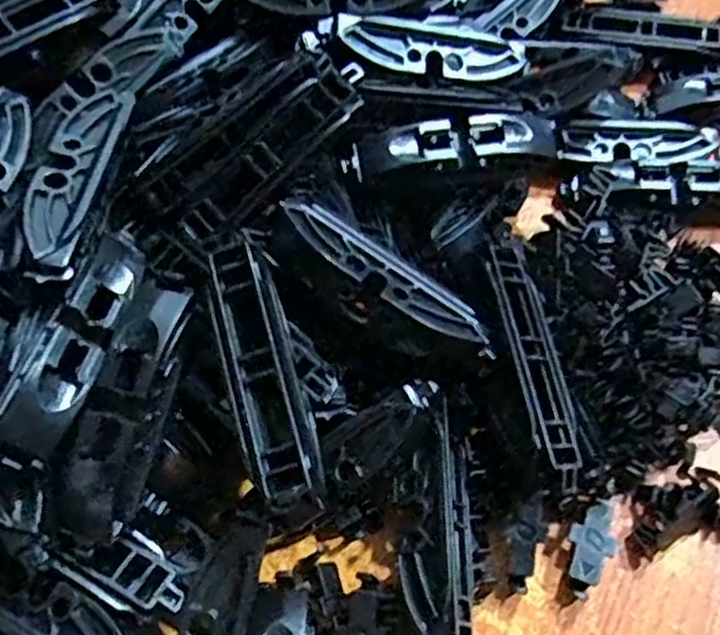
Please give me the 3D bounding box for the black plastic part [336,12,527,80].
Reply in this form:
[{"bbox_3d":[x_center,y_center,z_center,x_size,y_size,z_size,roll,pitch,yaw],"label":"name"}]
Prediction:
[{"bbox_3d":[0.028,-0.102,0.269,0.073,0.008,0.020,3,63,-14],"label":"black plastic part"}]

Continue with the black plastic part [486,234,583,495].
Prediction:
[{"bbox_3d":[0.054,0.012,0.223,0.020,0.004,0.080,4,63,-31],"label":"black plastic part"}]

